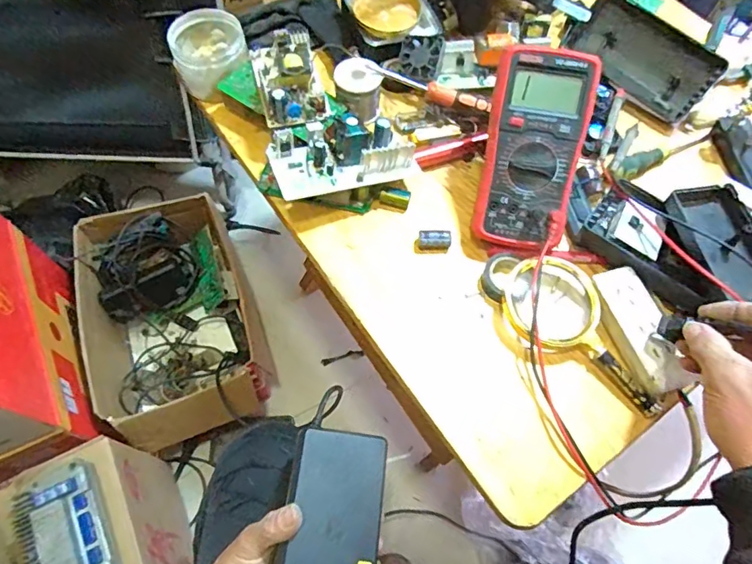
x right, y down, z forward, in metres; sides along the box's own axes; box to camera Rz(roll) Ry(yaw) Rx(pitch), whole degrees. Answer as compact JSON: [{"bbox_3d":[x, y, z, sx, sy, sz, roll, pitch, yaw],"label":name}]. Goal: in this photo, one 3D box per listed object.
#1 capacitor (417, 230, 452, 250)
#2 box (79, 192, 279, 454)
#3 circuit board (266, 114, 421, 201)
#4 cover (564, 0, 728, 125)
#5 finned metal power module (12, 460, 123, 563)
[{"bbox_3d":[0.061,-0.043,0.514,0.033,0.016,0.016,3,63,0],"label":"capacitor"},{"bbox_3d":[-0.376,0.080,0.947,0.278,0.179,0.420,-19,65,-11],"label":"box"},{"bbox_3d":[-0.036,-0.135,0.521,0.146,0.051,0.088,-18,65,-11],"label":"circuit board"},{"bbox_3d":[0.322,-0.272,0.605,0.173,0.087,0.035,45,28,16],"label":"cover"},{"bbox_3d":[-0.369,0.311,0.601,0.094,0.049,0.175,-23,66,-14],"label":"finned metal power module"}]

